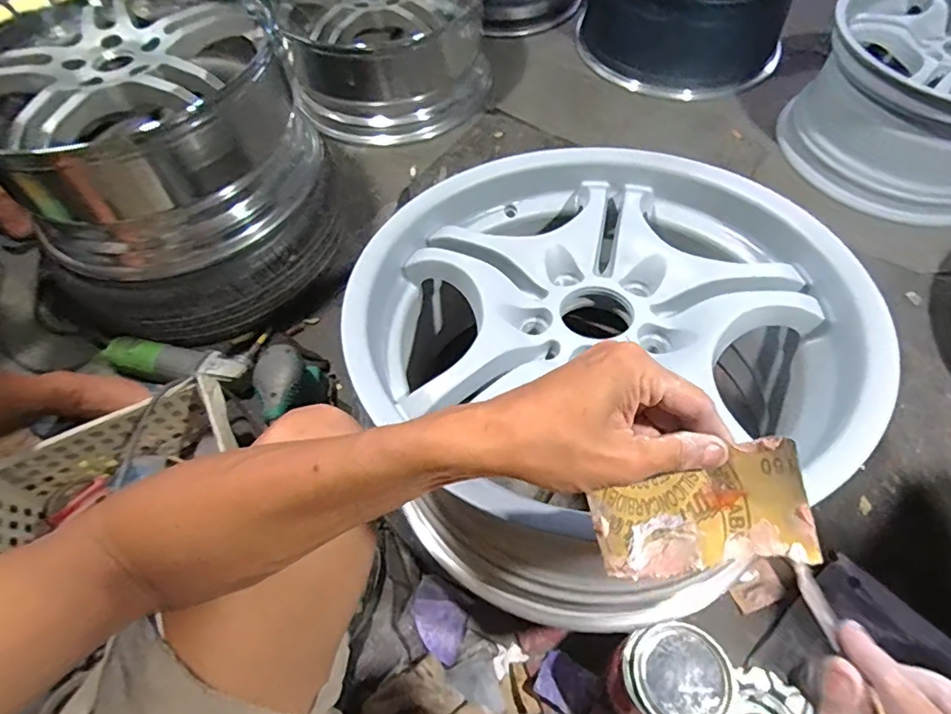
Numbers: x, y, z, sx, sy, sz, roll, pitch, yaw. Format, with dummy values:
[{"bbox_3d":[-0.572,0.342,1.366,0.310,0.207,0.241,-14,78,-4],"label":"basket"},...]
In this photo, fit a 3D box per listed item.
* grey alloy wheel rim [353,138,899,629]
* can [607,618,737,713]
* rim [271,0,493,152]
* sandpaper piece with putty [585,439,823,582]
[{"bbox_3d":[0.115,-0.002,0.544,0.439,0.231,0.449,11,61,9],"label":"grey alloy wheel rim"},{"bbox_3d":[0.213,0.366,0.610,0.103,0.130,0.110,-1,60,2],"label":"can"},{"bbox_3d":[-0.211,-0.743,1.249,0.482,0.288,0.435,37,68,21],"label":"rim"},{"bbox_3d":[0.124,0.092,0.291,0.109,0.016,0.066,-19,91,4],"label":"sandpaper piece with putty"}]

